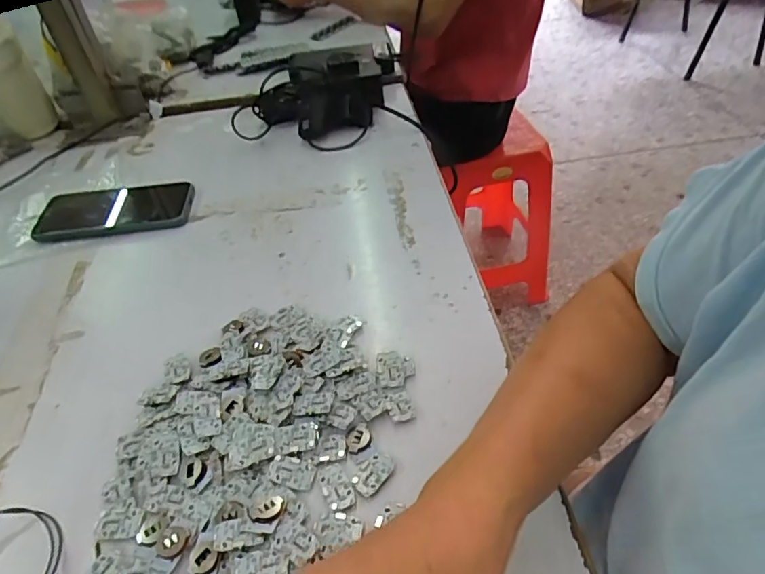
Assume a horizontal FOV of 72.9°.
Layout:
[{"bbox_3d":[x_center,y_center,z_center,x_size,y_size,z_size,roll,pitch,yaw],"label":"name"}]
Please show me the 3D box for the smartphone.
[{"bbox_3d":[-0.289,-0.085,0.560,0.163,0.008,0.085,-6,46,0],"label":"smartphone"}]

